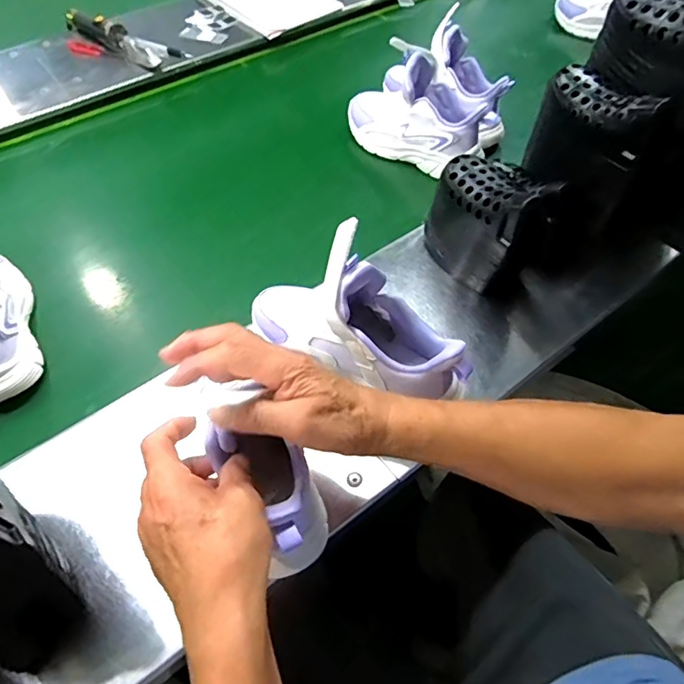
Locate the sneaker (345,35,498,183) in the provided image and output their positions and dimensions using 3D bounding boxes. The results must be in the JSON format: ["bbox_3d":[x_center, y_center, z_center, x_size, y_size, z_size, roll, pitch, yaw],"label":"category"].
[{"bbox_3d":[0.112,-0.342,0.744,0.221,0.149,0.094,32,60,20],"label":"sneaker"}]

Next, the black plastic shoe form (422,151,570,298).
[{"bbox_3d":[0.145,-0.118,0.538,0.138,0.153,0.070,37,62,22],"label":"black plastic shoe form"}]

